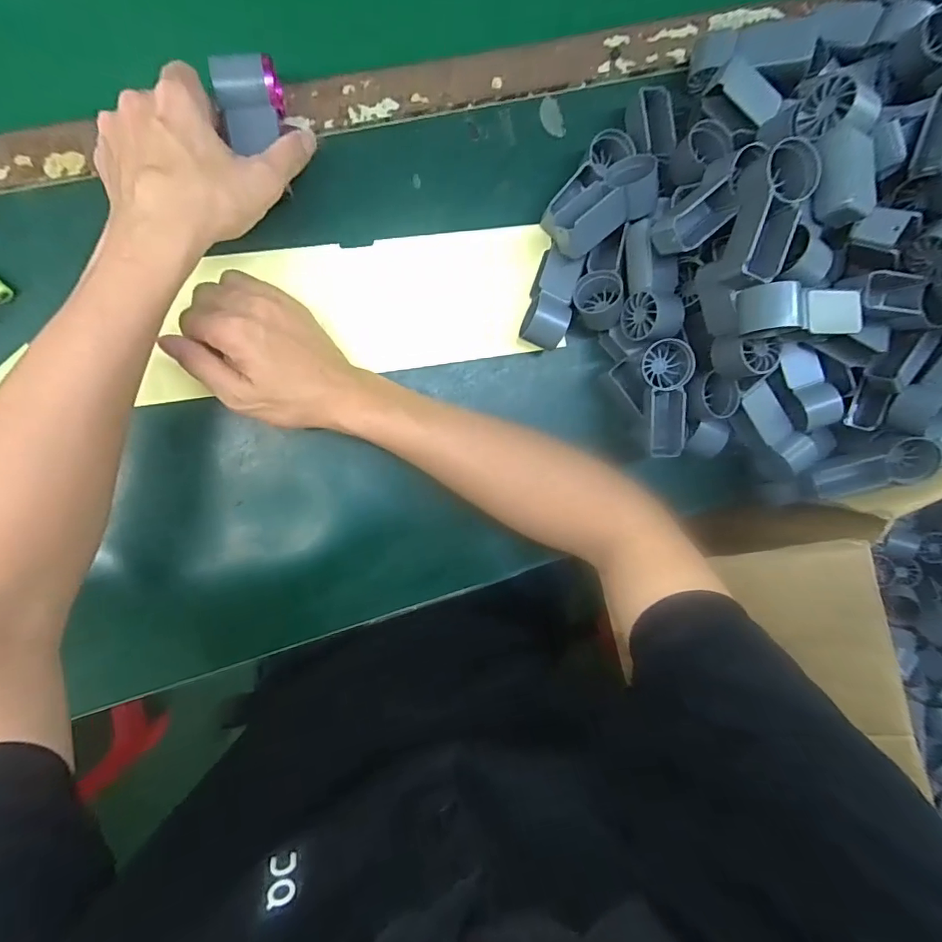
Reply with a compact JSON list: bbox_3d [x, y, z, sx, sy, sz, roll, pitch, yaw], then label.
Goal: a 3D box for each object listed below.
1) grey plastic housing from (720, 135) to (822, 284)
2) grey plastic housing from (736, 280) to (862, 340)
[{"bbox_3d":[0.206,-0.177,0.336,0.041,0.031,0.098,12,91,-9],"label":"grey plastic housing"},{"bbox_3d":[0.235,-0.115,0.347,0.091,0.036,0.034,-7,94,-23],"label":"grey plastic housing"}]

